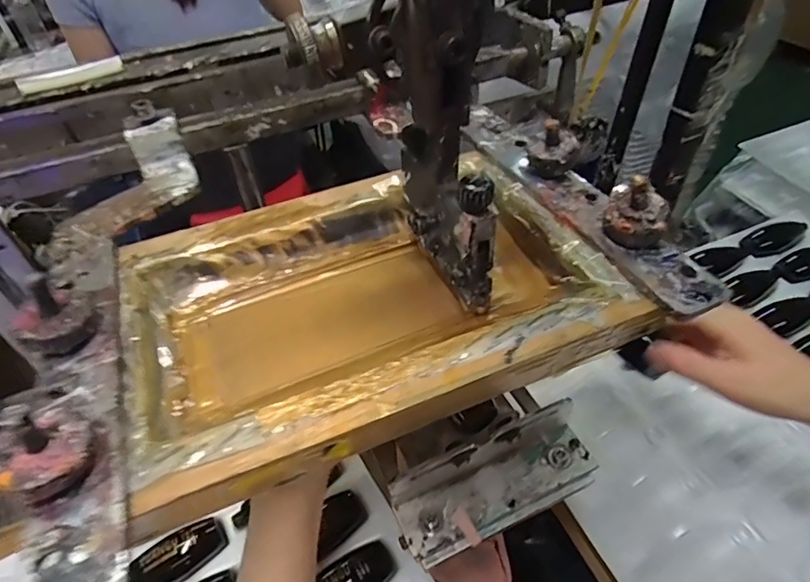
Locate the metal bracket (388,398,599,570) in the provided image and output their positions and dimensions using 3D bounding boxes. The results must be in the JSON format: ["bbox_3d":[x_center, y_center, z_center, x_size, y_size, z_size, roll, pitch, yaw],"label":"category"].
[{"bbox_3d":[0.063,0.121,0.327,0.145,0.040,0.054,-22,48,-17],"label":"metal bracket"}]

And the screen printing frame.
[{"bbox_3d":[-0.020,0.003,0.258,0.226,0.027,0.167,-19,47,-14],"label":"screen printing frame"}]

